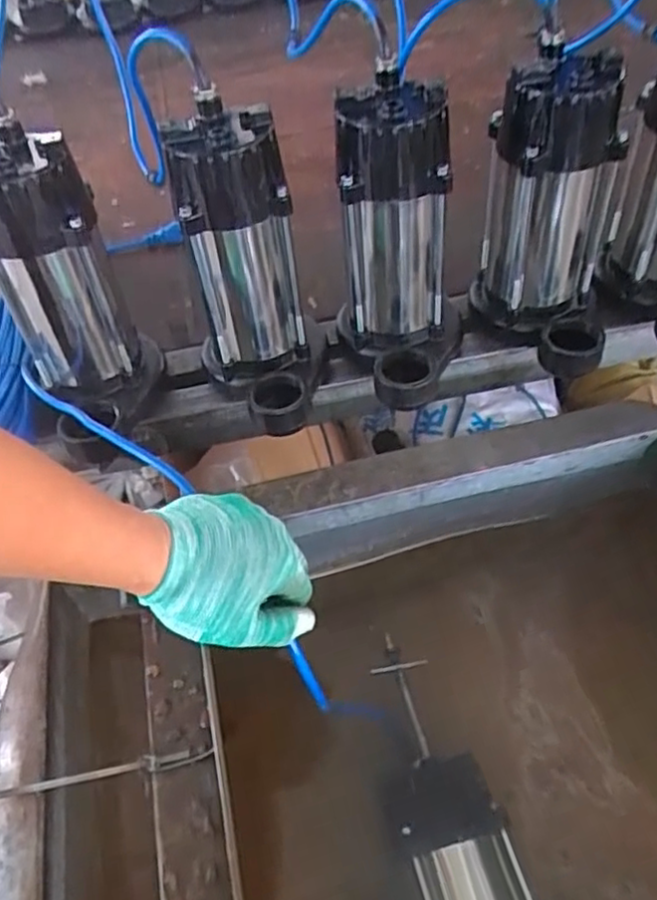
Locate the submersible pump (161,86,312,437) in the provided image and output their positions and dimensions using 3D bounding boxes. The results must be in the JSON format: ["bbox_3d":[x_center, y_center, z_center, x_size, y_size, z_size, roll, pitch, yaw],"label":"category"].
[{"bbox_3d":[-0.072,-0.138,0.565,0.097,0.236,0.161,-11,51,-4],"label":"submersible pump"}]

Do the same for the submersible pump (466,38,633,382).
[{"bbox_3d":[0.201,-0.191,0.585,0.093,0.239,0.159,-17,52,-9],"label":"submersible pump"}]

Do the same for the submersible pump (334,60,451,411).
[{"bbox_3d":[0.053,-0.163,0.576,0.096,0.237,0.155,0,51,5],"label":"submersible pump"}]

